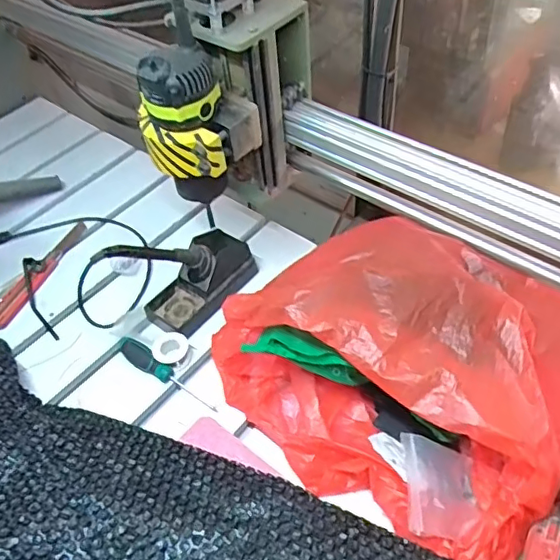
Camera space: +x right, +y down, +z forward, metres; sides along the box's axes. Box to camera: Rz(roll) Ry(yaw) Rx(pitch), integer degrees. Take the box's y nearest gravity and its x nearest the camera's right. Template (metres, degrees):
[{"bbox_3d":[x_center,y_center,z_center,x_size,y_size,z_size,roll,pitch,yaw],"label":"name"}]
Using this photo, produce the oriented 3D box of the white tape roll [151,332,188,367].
[{"bbox_3d":[-0.137,0.085,0.700,0.040,0.014,0.043,2,76,-8],"label":"white tape roll"}]

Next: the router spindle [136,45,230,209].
[{"bbox_3d":[-0.105,-0.164,0.619,0.092,0.167,0.088,-17,50,-7],"label":"router spindle"}]

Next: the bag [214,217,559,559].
[{"bbox_3d":[0.143,0.092,0.578,0.427,0.155,0.282,27,58,26],"label":"bag"}]

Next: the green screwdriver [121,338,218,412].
[{"bbox_3d":[-0.136,0.112,0.685,0.155,0.026,0.022,23,56,24],"label":"green screwdriver"}]

